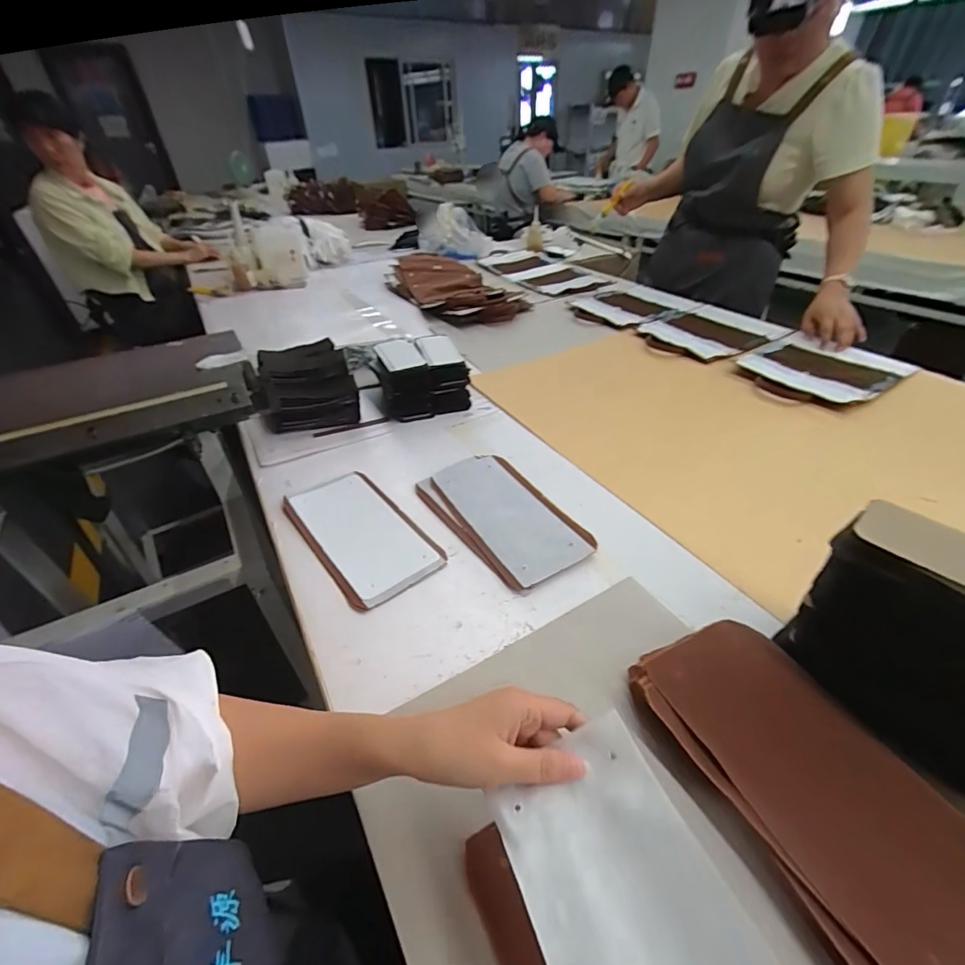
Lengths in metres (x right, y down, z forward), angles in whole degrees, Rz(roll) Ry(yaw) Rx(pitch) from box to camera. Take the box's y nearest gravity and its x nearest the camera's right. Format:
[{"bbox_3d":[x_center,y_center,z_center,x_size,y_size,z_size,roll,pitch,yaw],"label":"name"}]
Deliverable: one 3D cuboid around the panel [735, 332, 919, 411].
[{"bbox_3d":[0.704,-0.242,0.948,0.292,0.016,0.250,-24,44,-24],"label":"panel"}]

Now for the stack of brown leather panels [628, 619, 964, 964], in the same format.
[{"bbox_3d":[0.266,0.238,0.355,0.158,0.031,0.277,-18,41,-18],"label":"stack of brown leather panels"}]

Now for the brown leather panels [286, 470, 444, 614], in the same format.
[{"bbox_3d":[-0.169,0.062,0.614,0.128,0.016,0.249,-29,46,-28],"label":"brown leather panels"}]

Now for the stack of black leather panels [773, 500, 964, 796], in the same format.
[{"bbox_3d":[0.385,0.133,0.374,0.095,0.153,0.187,-27,45,-27],"label":"stack of black leather panels"}]

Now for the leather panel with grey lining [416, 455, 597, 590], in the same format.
[{"bbox_3d":[0.031,0.040,0.635,0.147,0.010,0.248,-25,44,-25],"label":"leather panel with grey lining"}]

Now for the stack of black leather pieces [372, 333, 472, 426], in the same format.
[{"bbox_3d":[-0.125,-0.216,0.890,0.162,0.097,0.169,-14,40,-13],"label":"stack of black leather pieces"}]

